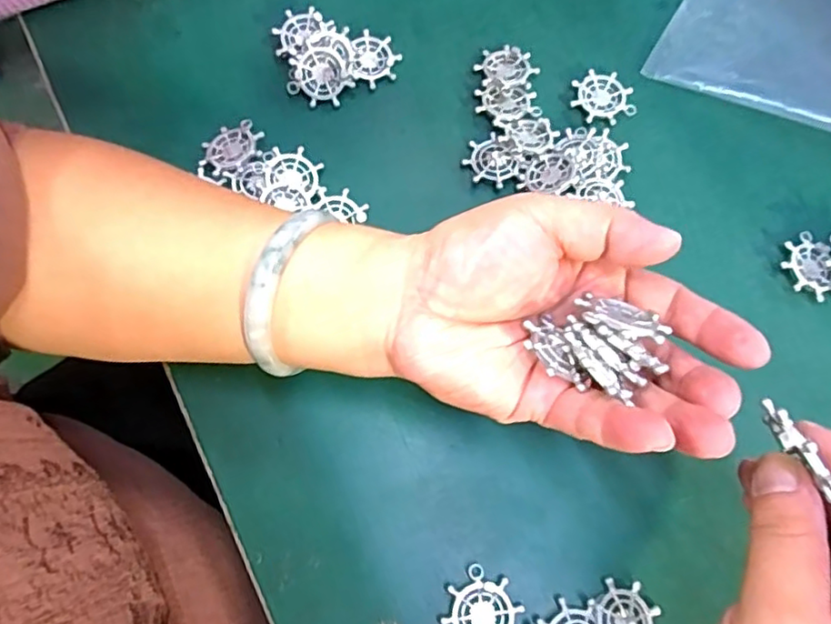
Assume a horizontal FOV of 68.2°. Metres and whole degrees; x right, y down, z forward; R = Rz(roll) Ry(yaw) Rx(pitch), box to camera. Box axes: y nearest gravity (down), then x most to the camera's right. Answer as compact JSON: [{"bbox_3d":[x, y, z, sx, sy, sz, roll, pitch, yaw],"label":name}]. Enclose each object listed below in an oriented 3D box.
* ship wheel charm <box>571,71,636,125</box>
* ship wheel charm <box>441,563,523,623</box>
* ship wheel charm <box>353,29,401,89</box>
[{"bbox_3d":[0.101,-0.115,0.330,0.033,0.004,0.031,3,72,-2],"label":"ship wheel charm"},{"bbox_3d":[0.027,0.124,0.253,0.030,0.006,0.032,1,72,-2],"label":"ship wheel charm"},{"bbox_3d":[-0.021,-0.136,0.329,0.025,0.005,0.029,20,75,-16],"label":"ship wheel charm"}]

